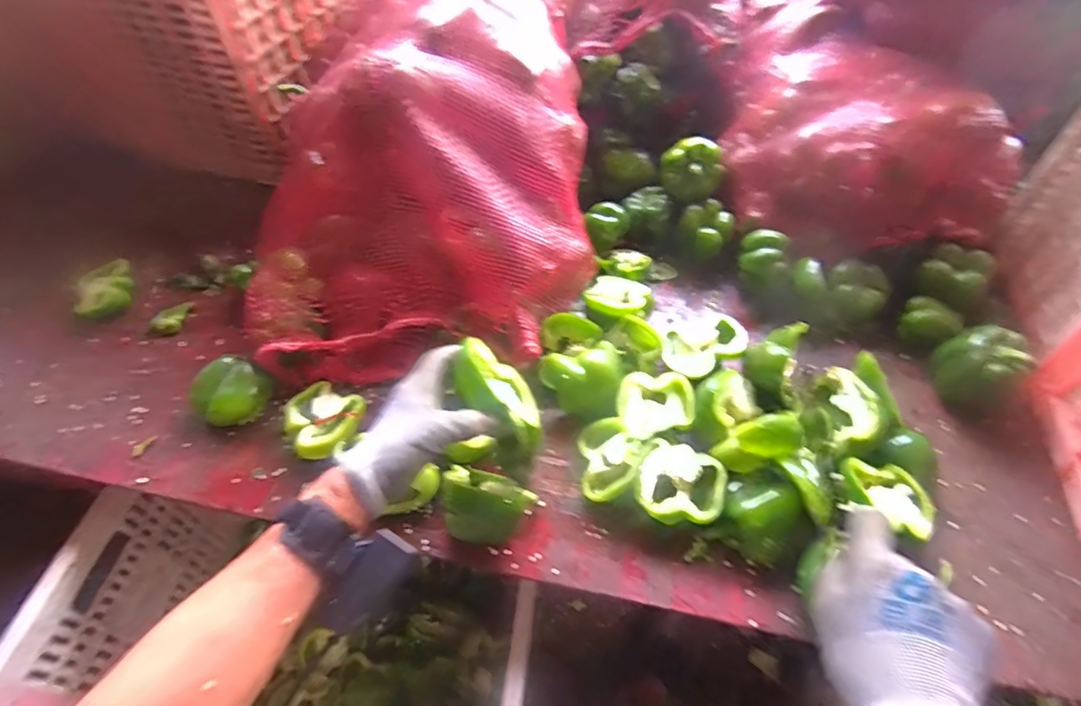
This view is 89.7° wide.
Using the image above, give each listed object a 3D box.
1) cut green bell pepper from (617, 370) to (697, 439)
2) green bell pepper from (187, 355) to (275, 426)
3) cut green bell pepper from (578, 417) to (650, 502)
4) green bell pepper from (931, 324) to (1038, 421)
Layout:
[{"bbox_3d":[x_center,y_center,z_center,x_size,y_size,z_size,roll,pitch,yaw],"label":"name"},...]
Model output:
[{"bbox_3d":[0.118,0.048,0.564,0.074,0.025,0.071,0,51,0],"label":"cut green bell pepper"},{"bbox_3d":[-0.338,0.043,0.592,0.066,0.050,0.071,0,51,0],"label":"green bell pepper"},{"bbox_3d":[0.073,0.106,0.550,0.063,0.030,0.084,-29,44,30],"label":"cut green bell pepper"},{"bbox_3d":[0.486,0.015,0.597,0.067,0.076,0.085,-27,57,-21],"label":"green bell pepper"}]

